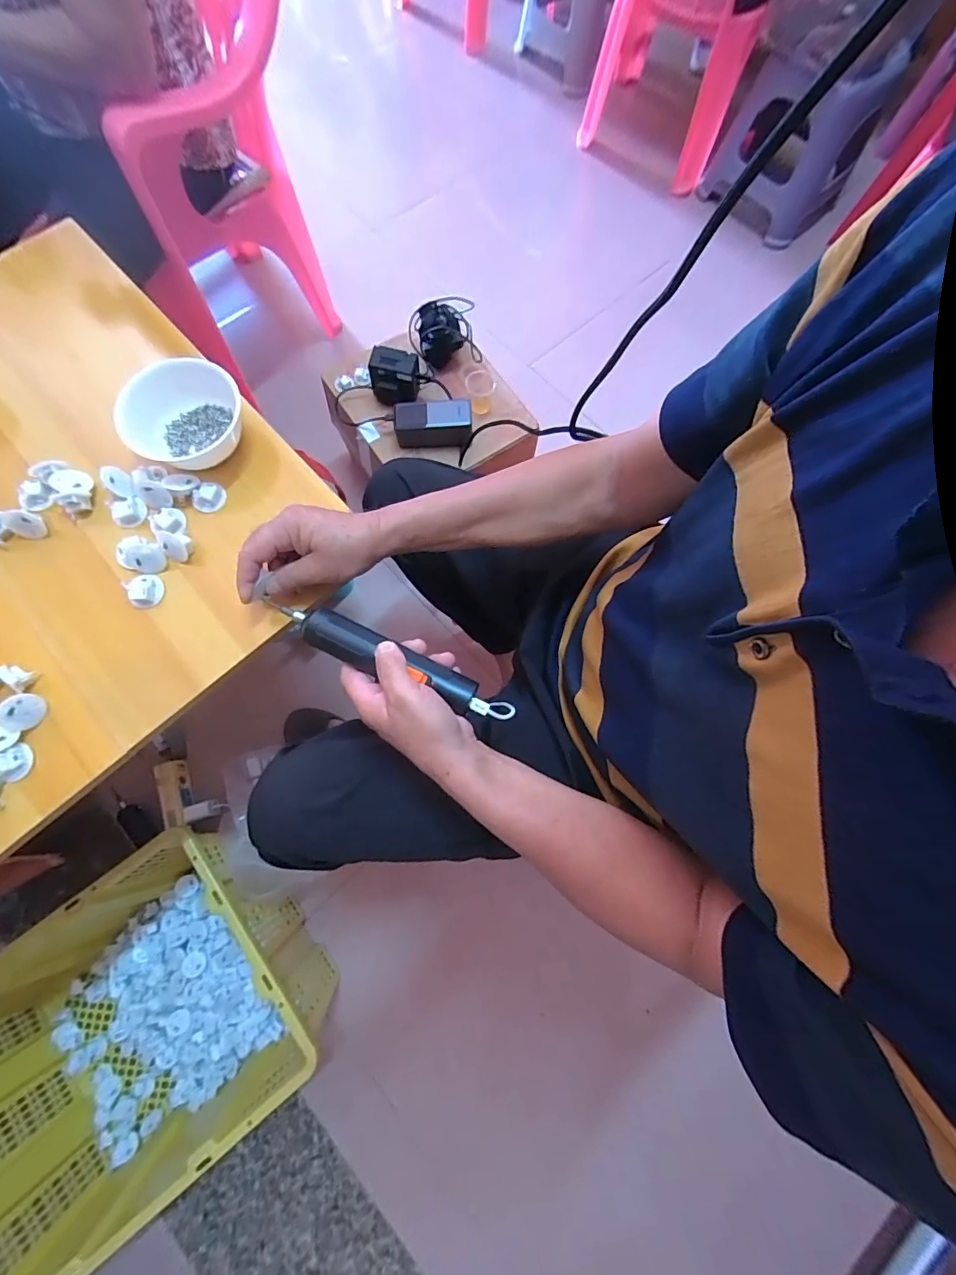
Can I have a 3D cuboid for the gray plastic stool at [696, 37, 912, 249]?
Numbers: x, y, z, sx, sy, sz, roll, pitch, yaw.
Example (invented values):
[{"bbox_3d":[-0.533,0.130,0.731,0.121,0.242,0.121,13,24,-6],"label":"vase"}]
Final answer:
[{"bbox_3d":[0.794,-1.257,1.168,0.237,0.314,0.286,-28,78,-9],"label":"gray plastic stool"}]

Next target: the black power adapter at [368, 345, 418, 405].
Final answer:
[{"bbox_3d":[-0.142,-0.445,0.801,0.081,0.078,0.052,7,75,0],"label":"black power adapter"}]

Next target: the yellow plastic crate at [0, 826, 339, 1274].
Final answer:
[{"bbox_3d":[-0.482,0.557,0.678,0.467,0.262,0.348,-36,77,-10],"label":"yellow plastic crate"}]

